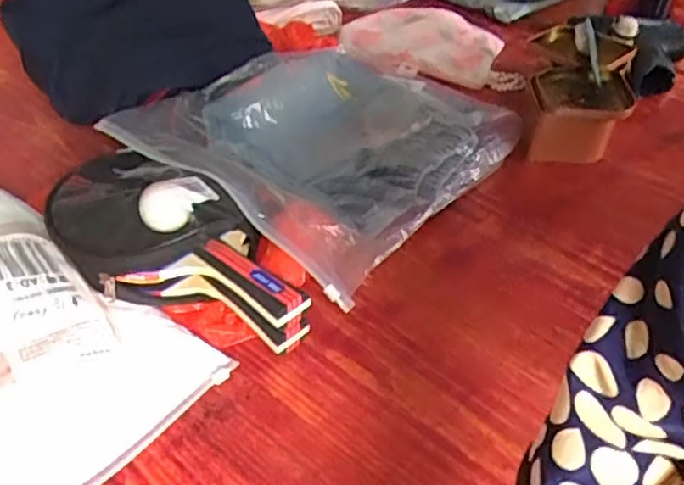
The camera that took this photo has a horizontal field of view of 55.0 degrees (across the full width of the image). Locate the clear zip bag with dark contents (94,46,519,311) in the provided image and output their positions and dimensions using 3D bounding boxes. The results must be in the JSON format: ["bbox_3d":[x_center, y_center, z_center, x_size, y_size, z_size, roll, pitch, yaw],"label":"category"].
[{"bbox_3d":[-0.002,-0.114,0.684,0.279,0.071,0.361,30,48,26],"label":"clear zip bag with dark contents"}]

